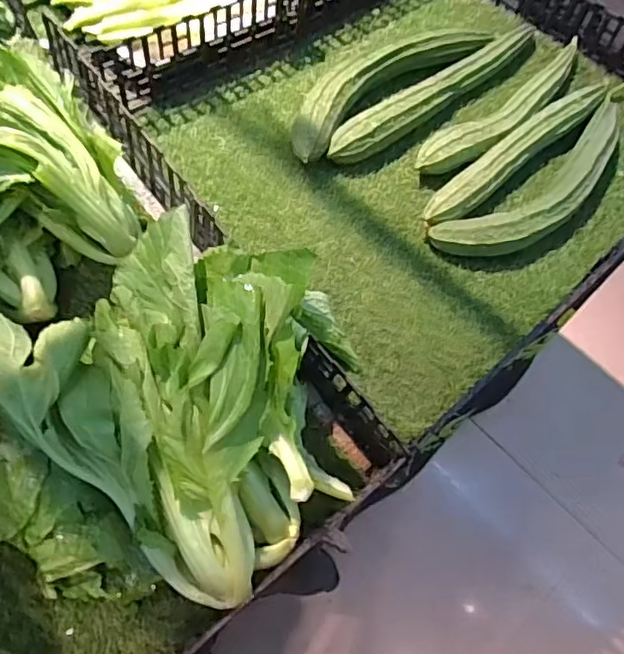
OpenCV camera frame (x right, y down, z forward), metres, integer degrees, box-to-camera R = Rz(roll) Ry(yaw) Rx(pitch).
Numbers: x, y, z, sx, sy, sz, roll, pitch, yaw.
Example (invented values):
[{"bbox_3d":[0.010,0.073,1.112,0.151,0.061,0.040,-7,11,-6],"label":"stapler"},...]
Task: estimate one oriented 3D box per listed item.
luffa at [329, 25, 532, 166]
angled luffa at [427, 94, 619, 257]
[{"bbox_3d":[0.185,-0.348,0.868,0.412,0.057,0.058,-36,69,-21],"label":"luffa"},{"bbox_3d":[0.321,-0.191,0.787,0.365,0.058,0.105,-37,70,-21],"label":"angled luffa"}]

